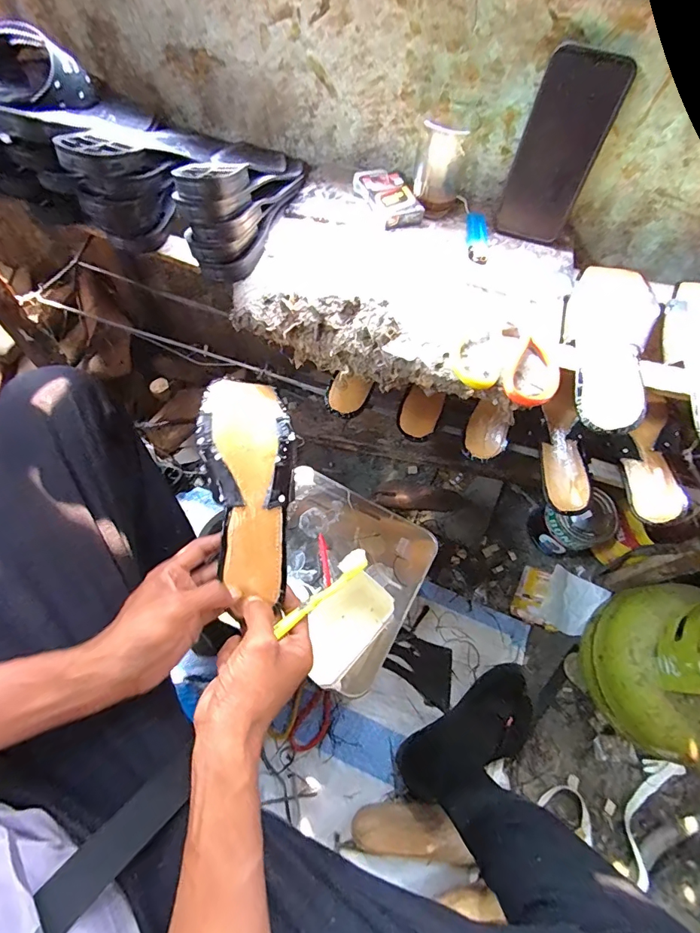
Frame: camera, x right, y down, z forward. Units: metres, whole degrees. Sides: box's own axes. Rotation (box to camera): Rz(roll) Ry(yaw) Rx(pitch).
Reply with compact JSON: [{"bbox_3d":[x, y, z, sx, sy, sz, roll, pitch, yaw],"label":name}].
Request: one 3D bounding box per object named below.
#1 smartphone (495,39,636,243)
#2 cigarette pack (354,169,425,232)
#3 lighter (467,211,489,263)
[{"bbox_3d":[0.222,-0.331,0.472,0.076,0.168,0.008,15,54,2],"label":"smartphone"},{"bbox_3d":[0.047,-0.330,0.539,0.057,0.016,0.099,-21,67,-13],"label":"cigarette pack"},{"bbox_3d":[0.151,-0.271,0.521,0.025,0.006,0.089,8,64,1],"label":"lighter"}]

